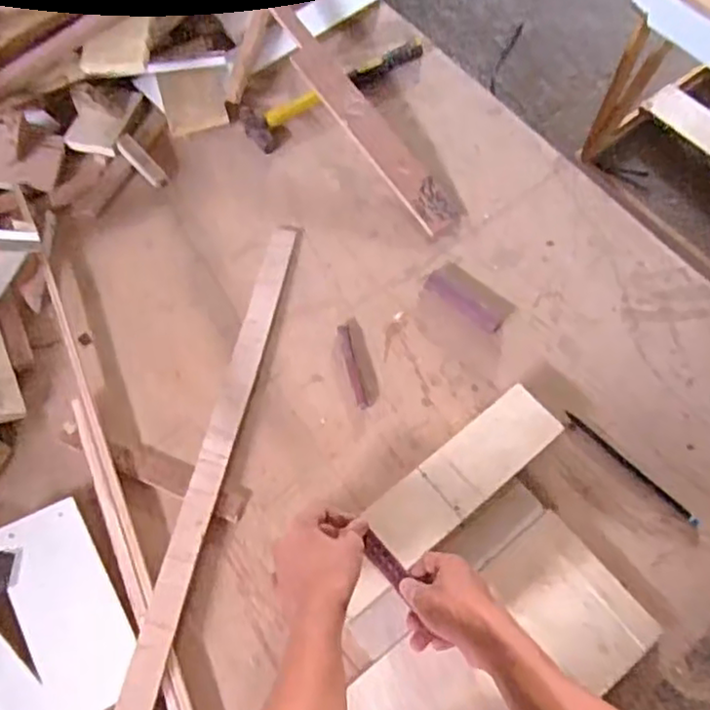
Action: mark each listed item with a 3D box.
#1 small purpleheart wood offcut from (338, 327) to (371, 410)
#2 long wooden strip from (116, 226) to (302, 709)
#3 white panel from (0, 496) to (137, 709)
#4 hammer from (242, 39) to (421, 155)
[{"bbox_3d":[-0.002,0.013,0.759,0.013,0.006,0.102,-13,65,-5],"label":"small purpleheart wood offcut"},{"bbox_3d":[-0.182,0.241,0.632,0.040,0.024,0.891,13,64,1],"label":"long wooden strip"},{"bbox_3d":[-0.274,0.240,0.639,0.085,0.019,0.195,-28,67,-11],"label":"white panel"},{"bbox_3d":[-0.030,-0.376,0.913,0.280,0.034,0.073,-37,72,-13],"label":"hammer"}]

